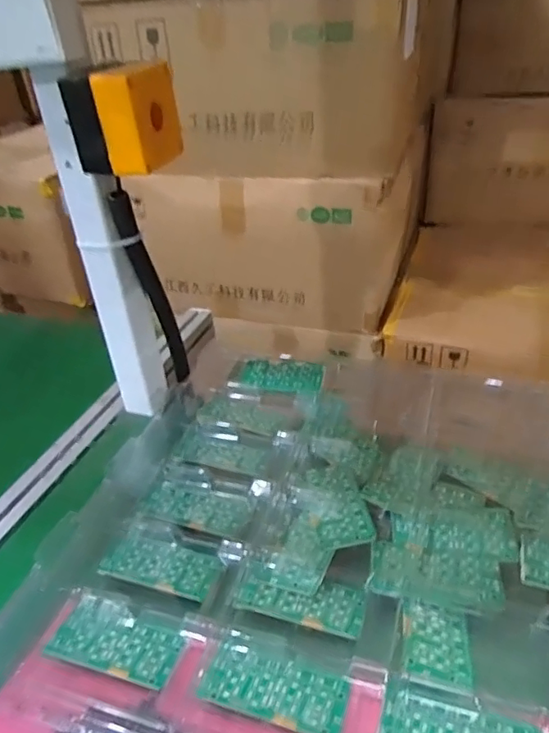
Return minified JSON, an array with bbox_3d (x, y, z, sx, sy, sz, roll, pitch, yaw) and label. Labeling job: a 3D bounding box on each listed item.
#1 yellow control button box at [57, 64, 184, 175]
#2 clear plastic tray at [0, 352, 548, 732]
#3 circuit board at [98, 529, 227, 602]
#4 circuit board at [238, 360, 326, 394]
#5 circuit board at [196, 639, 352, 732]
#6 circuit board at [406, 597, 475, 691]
[{"bbox_3d":[-0.125,-0.208,0.477,0.064,0.075,0.067,9,36,22],"label":"yellow control button box"},{"bbox_3d":[0.121,0.131,0.459,0.573,0.030,0.440,6,37,17],"label":"clear plastic tray"},{"bbox_3d":[-0.090,0.159,0.457,0.094,0.004,0.046,10,28,17],"label":"circuit board"},{"bbox_3d":[0.009,0.010,0.646,0.092,0.009,0.048,4,37,15],"label":"circuit board"},{"bbox_3d":[0.000,0.207,0.366,0.090,0.007,0.041,6,37,17],"label":"circuit board"},{"bbox_3d":[0.111,0.189,0.388,0.044,0.004,0.054,14,36,4],"label":"circuit board"}]

